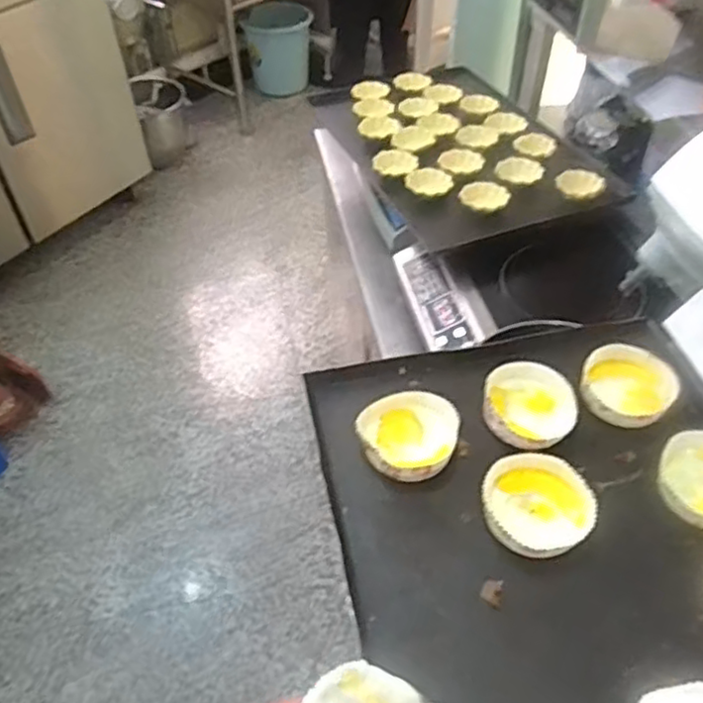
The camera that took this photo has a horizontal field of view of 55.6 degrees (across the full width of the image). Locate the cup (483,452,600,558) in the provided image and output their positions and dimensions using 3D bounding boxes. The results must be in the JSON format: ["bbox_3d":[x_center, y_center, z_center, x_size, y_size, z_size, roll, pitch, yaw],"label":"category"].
[{"bbox_3d":[0.165,0.139,0.608,0.091,0.038,0.094,-27,52,-23],"label":"cup"}]

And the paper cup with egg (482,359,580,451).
[{"bbox_3d":[0.182,0.053,0.681,0.089,0.027,0.097,-1,46,1],"label":"paper cup with egg"}]

